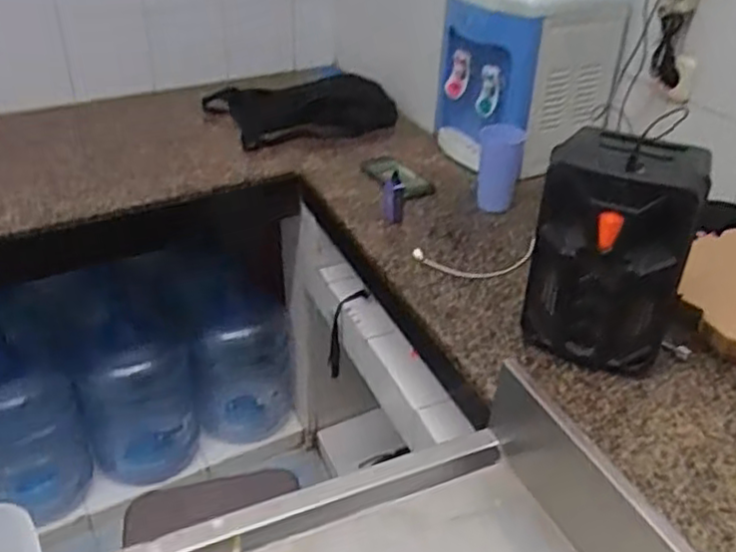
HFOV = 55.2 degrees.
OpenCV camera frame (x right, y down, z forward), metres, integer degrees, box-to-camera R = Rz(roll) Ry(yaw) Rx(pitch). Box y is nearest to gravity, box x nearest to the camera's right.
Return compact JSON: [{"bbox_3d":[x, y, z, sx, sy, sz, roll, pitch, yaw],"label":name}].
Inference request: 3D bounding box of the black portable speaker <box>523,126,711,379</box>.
[{"bbox_3d":[0.319,-0.035,0.909,0.174,0.291,0.150,18,38,24],"label":"black portable speaker"}]

